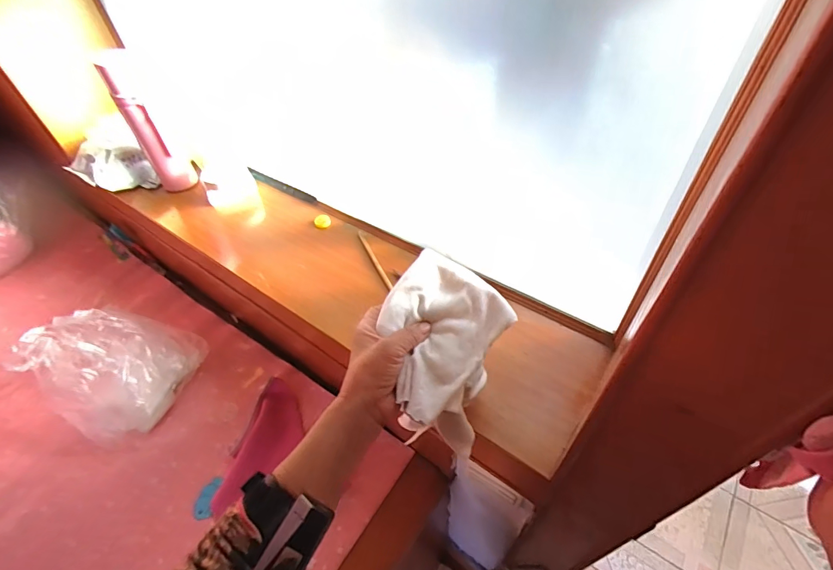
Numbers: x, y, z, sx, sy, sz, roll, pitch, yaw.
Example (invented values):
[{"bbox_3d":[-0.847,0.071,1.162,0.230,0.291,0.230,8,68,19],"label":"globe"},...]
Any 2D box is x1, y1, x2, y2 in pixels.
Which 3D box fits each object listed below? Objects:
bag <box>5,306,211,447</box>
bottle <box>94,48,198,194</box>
[{"bbox_3d":[-0.551,0.143,0.763,0.217,0.173,0.233,29,57,25],"label":"bag"},{"bbox_3d":[-0.487,-0.281,0.753,0.067,0.242,0.058,-32,54,-21],"label":"bottle"}]

